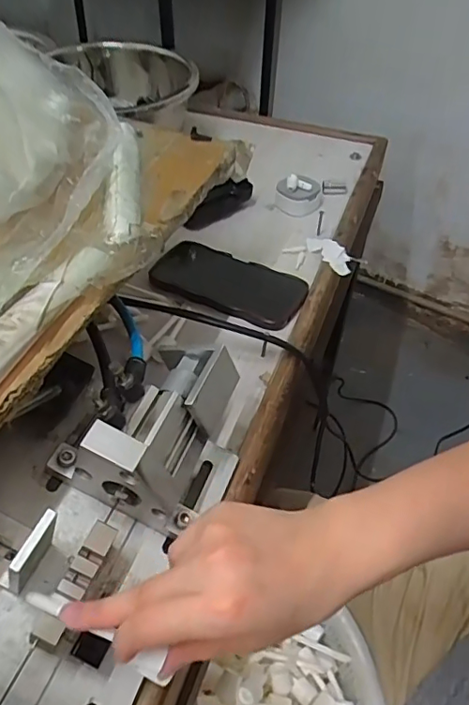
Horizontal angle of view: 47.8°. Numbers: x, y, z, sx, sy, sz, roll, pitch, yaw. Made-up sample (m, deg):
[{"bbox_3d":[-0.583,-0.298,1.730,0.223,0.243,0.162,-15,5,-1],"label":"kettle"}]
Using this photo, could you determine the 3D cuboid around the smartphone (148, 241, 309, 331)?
[{"bbox_3d":[-0.005,-0.082,0.581,0.165,0.016,0.083,23,51,18],"label":"smartphone"}]

